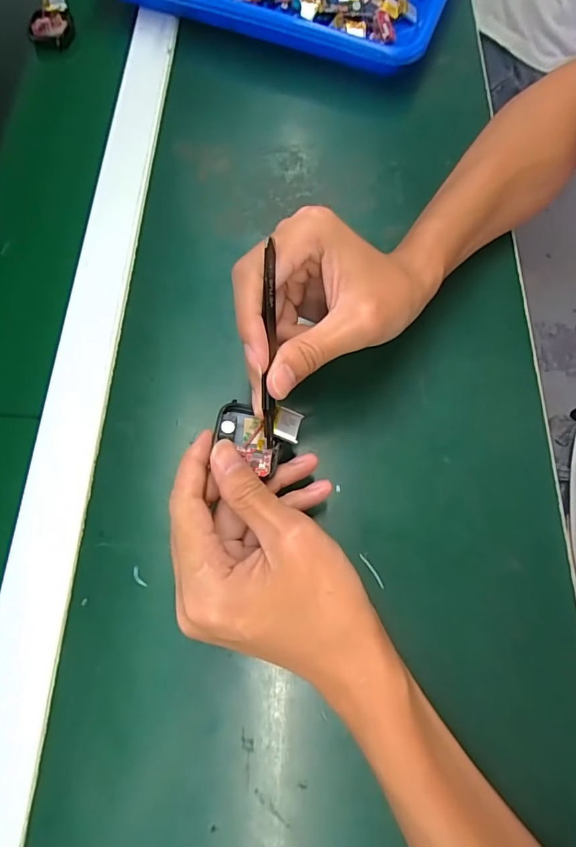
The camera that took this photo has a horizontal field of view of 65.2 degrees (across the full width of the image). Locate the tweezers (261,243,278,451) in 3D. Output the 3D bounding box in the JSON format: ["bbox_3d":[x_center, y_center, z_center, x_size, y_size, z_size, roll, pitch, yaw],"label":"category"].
[{"bbox_3d":[-0.010,-0.036,0.231,0.007,0.009,0.102,0,105,-2],"label":"tweezers"}]

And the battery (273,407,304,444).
[{"bbox_3d":[0.000,0.000,0.255,0.016,0.004,0.019,21,53,-15],"label":"battery"}]

